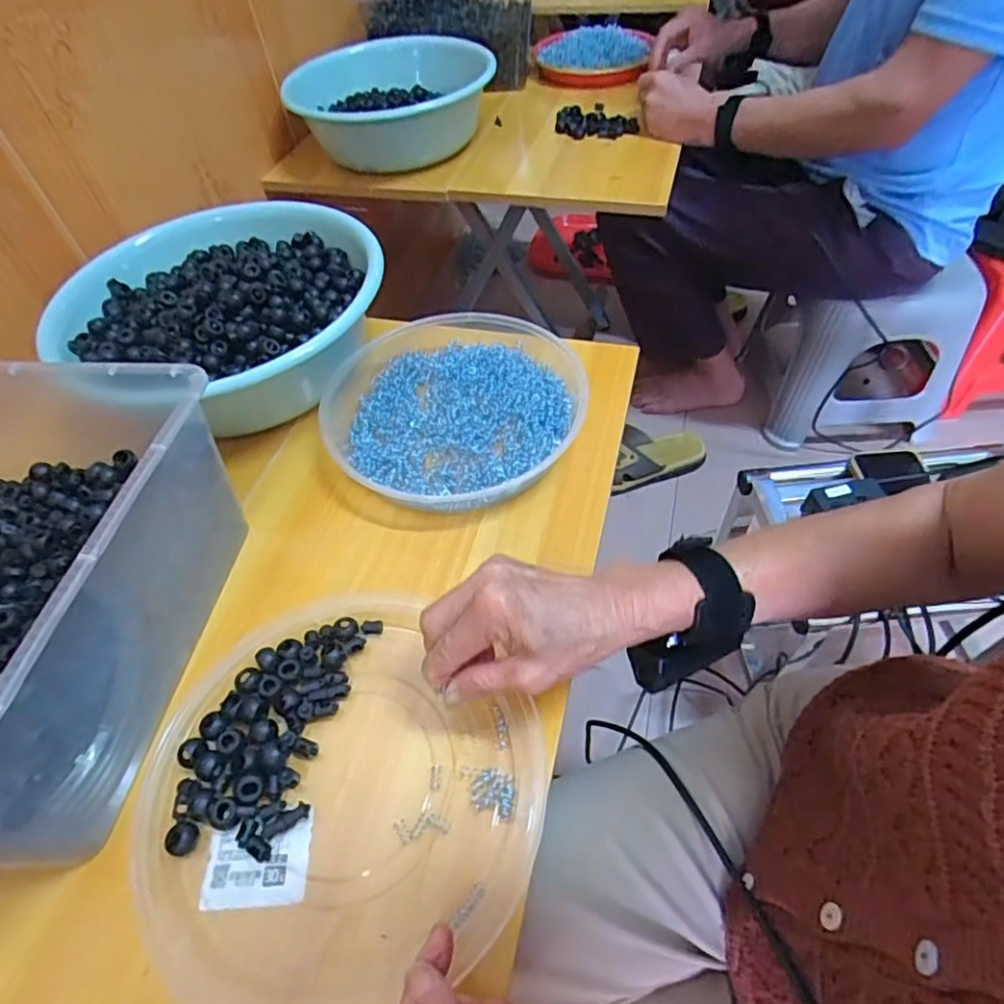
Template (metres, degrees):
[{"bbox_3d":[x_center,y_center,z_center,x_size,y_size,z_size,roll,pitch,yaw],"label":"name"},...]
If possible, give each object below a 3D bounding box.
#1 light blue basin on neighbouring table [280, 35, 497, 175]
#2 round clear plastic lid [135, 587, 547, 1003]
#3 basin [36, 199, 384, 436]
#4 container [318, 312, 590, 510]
[{"bbox_3d":[-0.161,-0.591,0.895,0.284,0.107,0.220,-21,54,-11],"label":"light blue basin on neighbouring table"},{"bbox_3d":[-0.101,0.168,0.361,0.239,0.020,0.211,34,62,26],"label":"round clear plastic lid"},{"bbox_3d":[-0.259,-0.178,0.586,0.287,0.097,0.283,14,55,15],"label":"basin"},{"bbox_3d":[-0.043,-0.088,0.534,0.224,0.032,0.225,-2,53,3],"label":"container"}]

